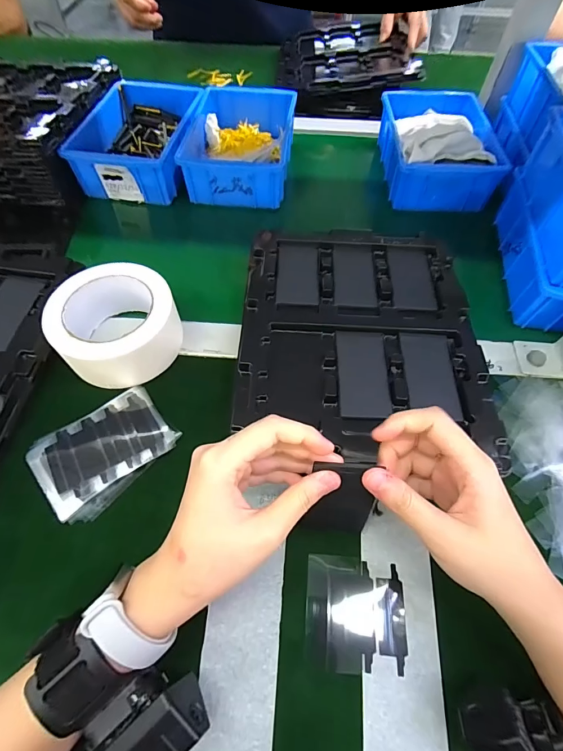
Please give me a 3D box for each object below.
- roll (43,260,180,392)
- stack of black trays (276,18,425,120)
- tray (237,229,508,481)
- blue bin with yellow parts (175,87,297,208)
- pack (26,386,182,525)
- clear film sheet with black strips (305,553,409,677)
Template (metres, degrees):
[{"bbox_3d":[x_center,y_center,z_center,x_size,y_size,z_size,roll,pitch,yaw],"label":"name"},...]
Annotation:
[{"bbox_3d":[-0.159,-0.052,0.355,0.112,0.046,0.107,1,59,-1],"label":"roll"},{"bbox_3d":[0.115,-0.567,0.669,0.231,0.052,0.278,2,59,0],"label":"stack of black trays"},{"bbox_3d":[0.073,-0.046,0.363,0.219,0.034,0.264,3,59,0],"label":"tray"},{"bbox_3d":[-0.057,-0.333,0.528,0.137,0.053,0.210,6,59,2],"label":"blue bin with yellow parts"},{"bbox_3d":[-0.154,0.063,0.322,0.107,0.008,0.084,-38,67,-21],"label":"pack"},{"bbox_3d":[0.053,0.167,0.262,0.068,0.004,0.068,4,59,1],"label":"clear film sheet with black strips"}]

